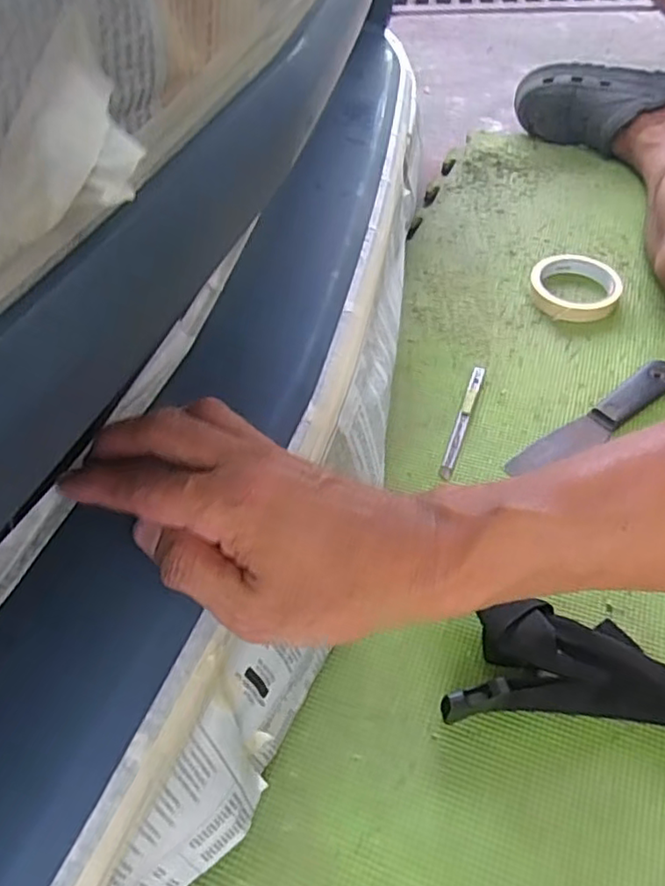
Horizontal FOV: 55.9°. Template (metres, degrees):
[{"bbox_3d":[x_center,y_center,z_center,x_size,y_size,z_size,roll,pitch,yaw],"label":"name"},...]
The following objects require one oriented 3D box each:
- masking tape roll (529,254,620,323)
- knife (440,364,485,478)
[{"bbox_3d":[0.262,-0.169,0.679,0.091,0.021,0.098,-2,51,2],"label":"masking tape roll"},{"bbox_3d":[0.122,-0.023,0.583,0.011,0.013,0.135,16,54,15],"label":"knife"}]

